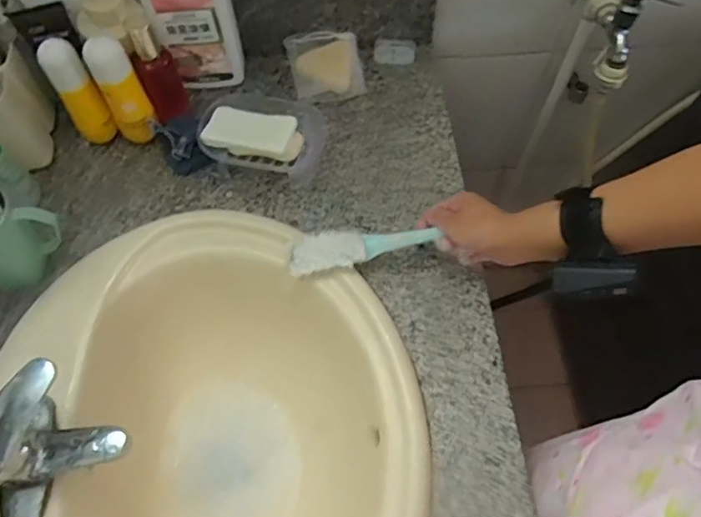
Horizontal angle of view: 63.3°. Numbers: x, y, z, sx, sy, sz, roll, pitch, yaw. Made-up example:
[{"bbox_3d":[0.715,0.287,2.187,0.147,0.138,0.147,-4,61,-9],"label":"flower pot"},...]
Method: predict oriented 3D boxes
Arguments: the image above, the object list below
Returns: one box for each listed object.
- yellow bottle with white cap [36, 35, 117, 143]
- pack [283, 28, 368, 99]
[{"bbox_3d":[-0.323,-0.190,0.685,0.042,0.149,0.036,-34,68,-16],"label":"yellow bottle with white cap"},{"bbox_3d":[-0.033,-0.263,0.784,0.102,0.046,0.088,-7,63,-4],"label":"pack"}]

